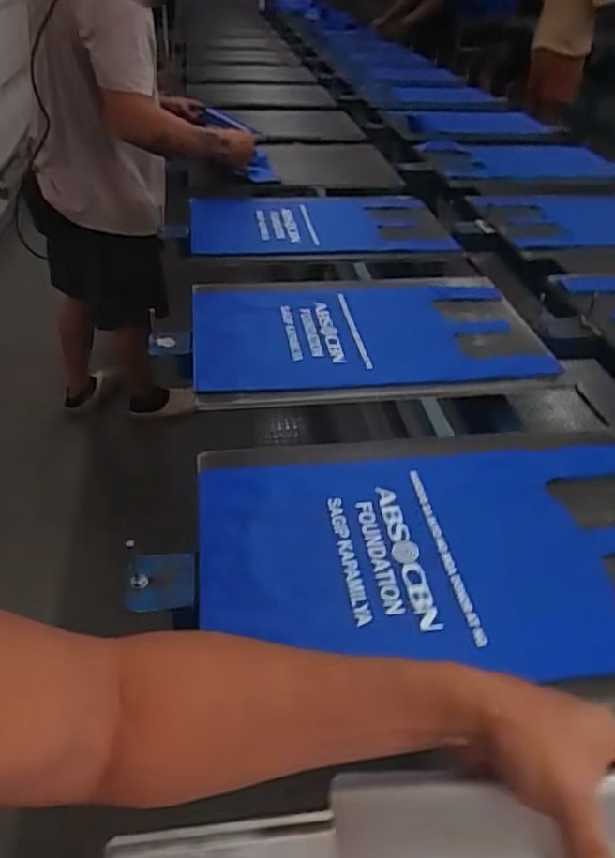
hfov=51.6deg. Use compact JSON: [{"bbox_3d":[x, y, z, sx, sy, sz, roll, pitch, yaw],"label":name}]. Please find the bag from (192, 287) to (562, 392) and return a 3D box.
[{"bbox_3d":[0.096,-0.166,1.129,0.589,0.048,0.353,-3,40,-9],"label":"bag"}]

